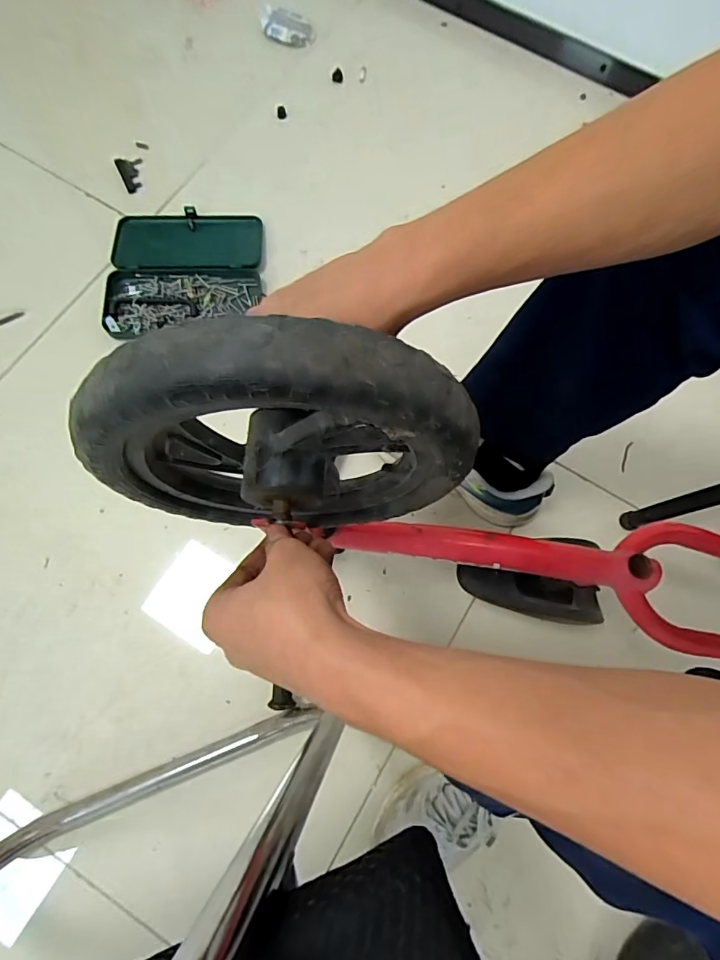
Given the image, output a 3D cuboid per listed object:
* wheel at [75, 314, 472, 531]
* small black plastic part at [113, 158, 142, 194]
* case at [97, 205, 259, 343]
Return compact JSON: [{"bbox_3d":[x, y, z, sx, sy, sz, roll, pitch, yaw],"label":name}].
[{"bbox_3d":[-0.049,-0.018,0.333,0.233,0.220,0.065,-2,74,-2],"label":"wheel"},{"bbox_3d":[-0.405,-0.547,0.886,0.044,0.008,0.077,-24,76,-8],"label":"small black plastic part"},{"bbox_3d":[-0.289,-0.345,0.830,0.253,0.034,0.242,-6,74,-3],"label":"case"}]

